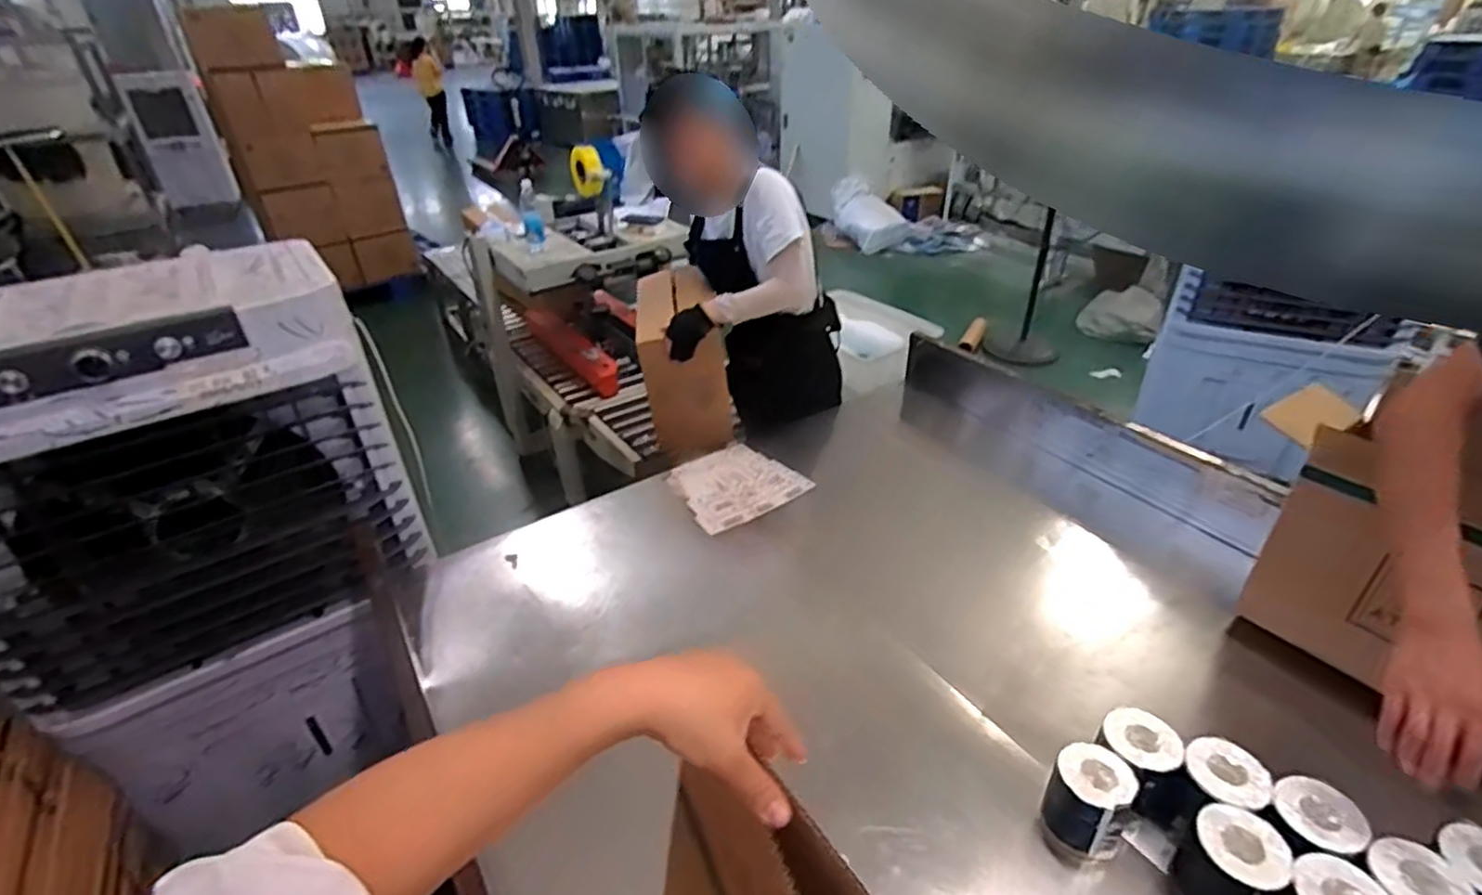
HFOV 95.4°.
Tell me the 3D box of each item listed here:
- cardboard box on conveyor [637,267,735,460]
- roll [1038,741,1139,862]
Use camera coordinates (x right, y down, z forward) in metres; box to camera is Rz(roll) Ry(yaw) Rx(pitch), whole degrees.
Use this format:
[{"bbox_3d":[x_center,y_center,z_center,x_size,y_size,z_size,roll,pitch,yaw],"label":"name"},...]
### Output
[{"bbox_3d":[-0.148,-0.235,1.791,0.219,0.382,0.299,-6,33,-4],"label":"cardboard box on conveyor"},{"bbox_3d":[0.462,0.477,0.903,0.095,0.146,0.097,-2,33,1],"label":"roll"}]

